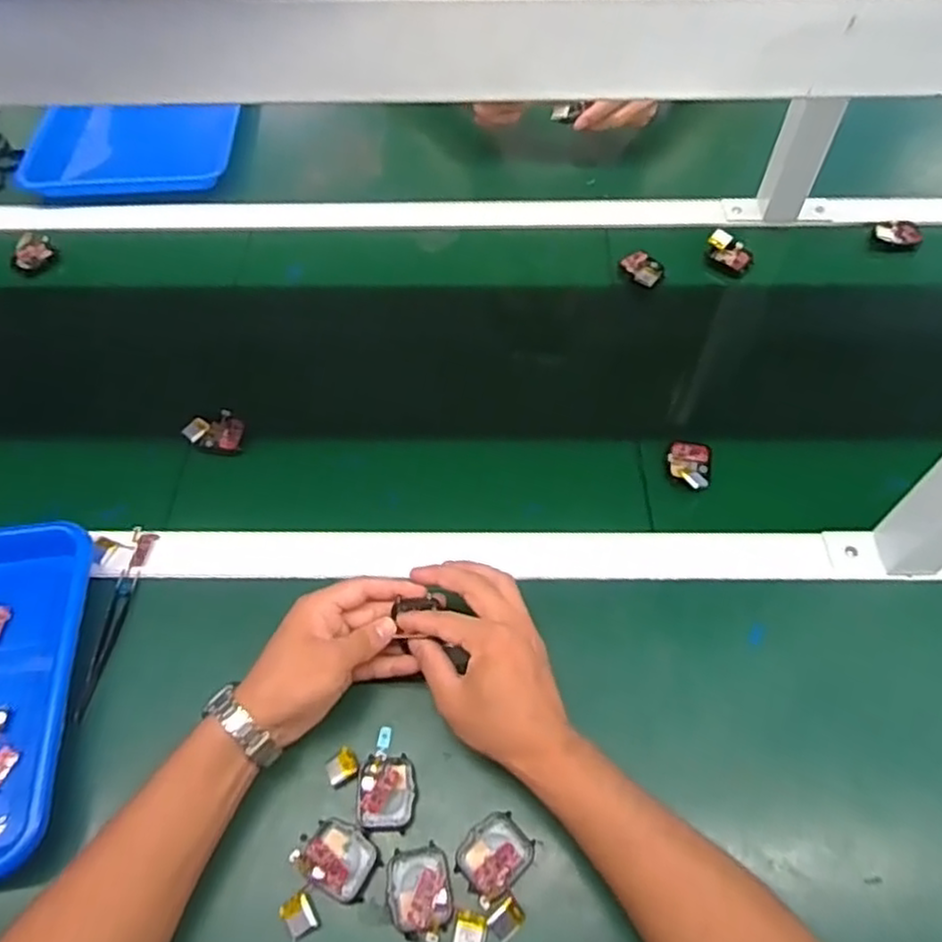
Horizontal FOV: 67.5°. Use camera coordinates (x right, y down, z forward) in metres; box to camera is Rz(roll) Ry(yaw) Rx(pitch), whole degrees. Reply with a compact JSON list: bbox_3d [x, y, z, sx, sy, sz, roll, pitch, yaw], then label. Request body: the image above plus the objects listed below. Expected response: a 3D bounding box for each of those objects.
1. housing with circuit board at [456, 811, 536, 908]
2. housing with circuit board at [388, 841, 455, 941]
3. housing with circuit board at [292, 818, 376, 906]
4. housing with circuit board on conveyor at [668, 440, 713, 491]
[{"bbox_3d":[0.014,0.247,0.454,0.047,0.014,0.041,-38,64,-21],"label":"housing with circuit board"},{"bbox_3d":[-0.030,0.265,0.444,0.040,0.012,0.052,-13,58,-7],"label":"housing with circuit board"},{"bbox_3d":[-0.086,0.250,0.455,0.047,0.010,0.039,26,61,17],"label":"housing with circuit board"},{"bbox_3d":[0.191,-0.008,0.614,0.037,0.019,0.056,15,59,10],"label":"housing with circuit board on conveyor"}]

